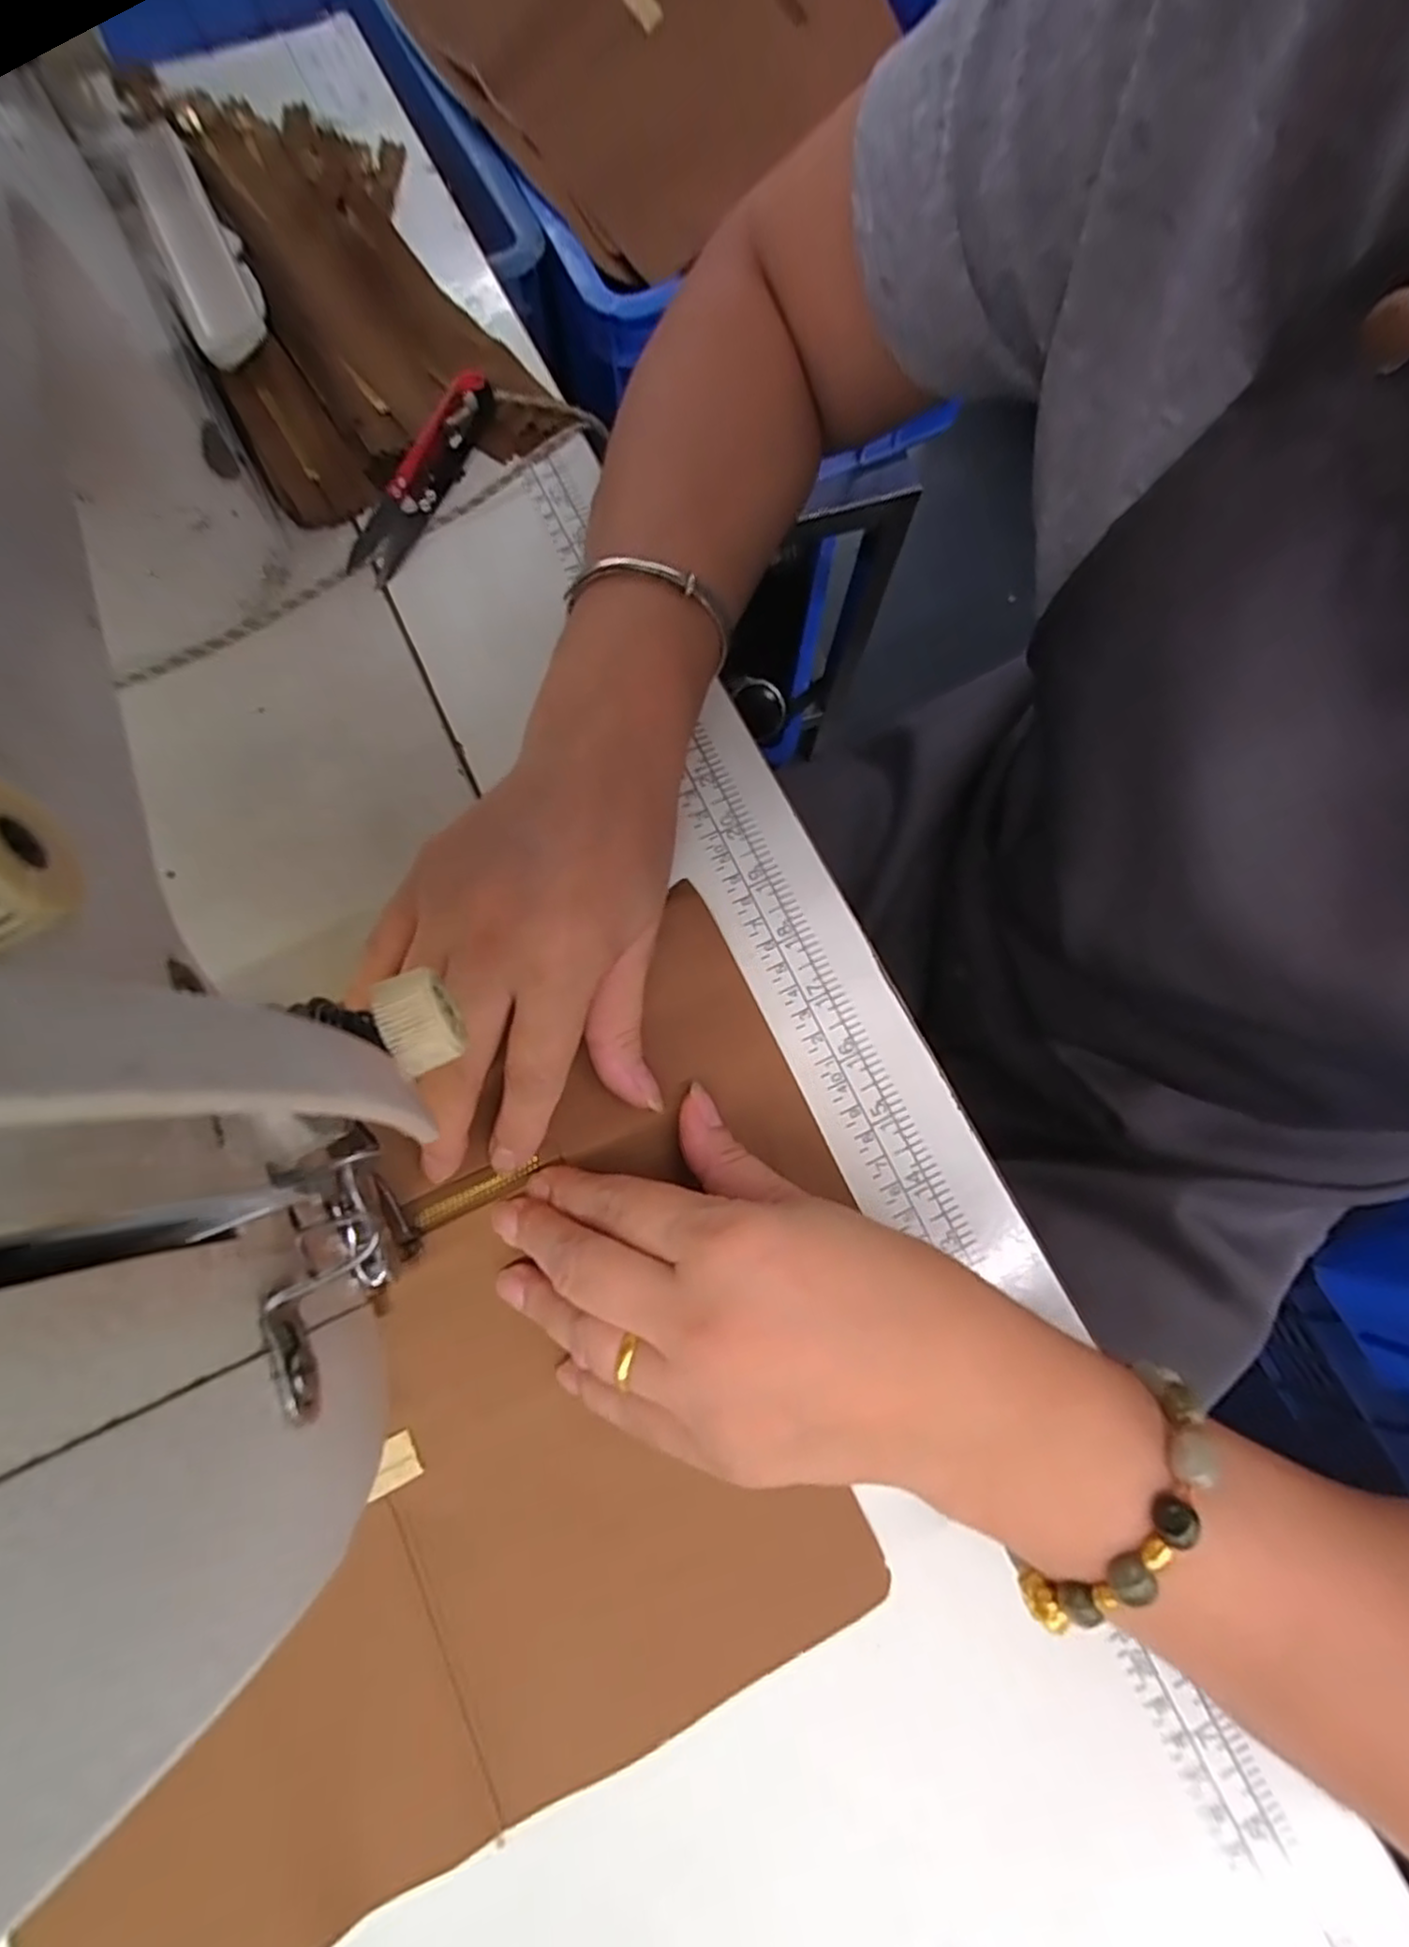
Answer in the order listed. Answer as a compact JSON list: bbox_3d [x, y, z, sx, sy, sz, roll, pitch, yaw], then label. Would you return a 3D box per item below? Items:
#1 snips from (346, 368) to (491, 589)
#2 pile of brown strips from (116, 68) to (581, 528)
[{"bbox_3d":[-0.127,-0.225,0.321,0.030,0.017,0.106,21,76,4],"label":"snips"},{"bbox_3d":[-0.176,-0.332,0.343,0.128,0.034,0.242,-24,77,-7],"label":"pile of brown strips"}]

